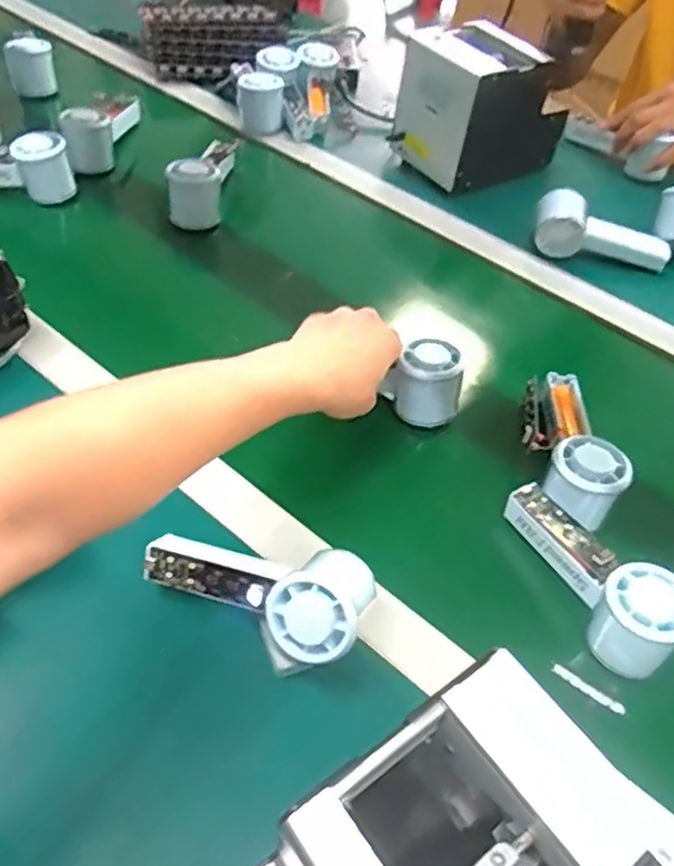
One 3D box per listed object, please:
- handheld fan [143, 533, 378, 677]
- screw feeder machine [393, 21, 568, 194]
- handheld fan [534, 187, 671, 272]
[{"bbox_3d":[-0.055,0.103,0.455,0.148,0.078,0.076,13,48,5],"label":"handheld fan"},{"bbox_3d":[0.184,-0.407,0.866,0.180,0.142,0.125,-23,55,-25],"label":"screw feeder machine"},{"bbox_3d":[0.299,-0.225,0.785,0.149,0.061,0.053,12,48,4],"label":"handheld fan"}]

